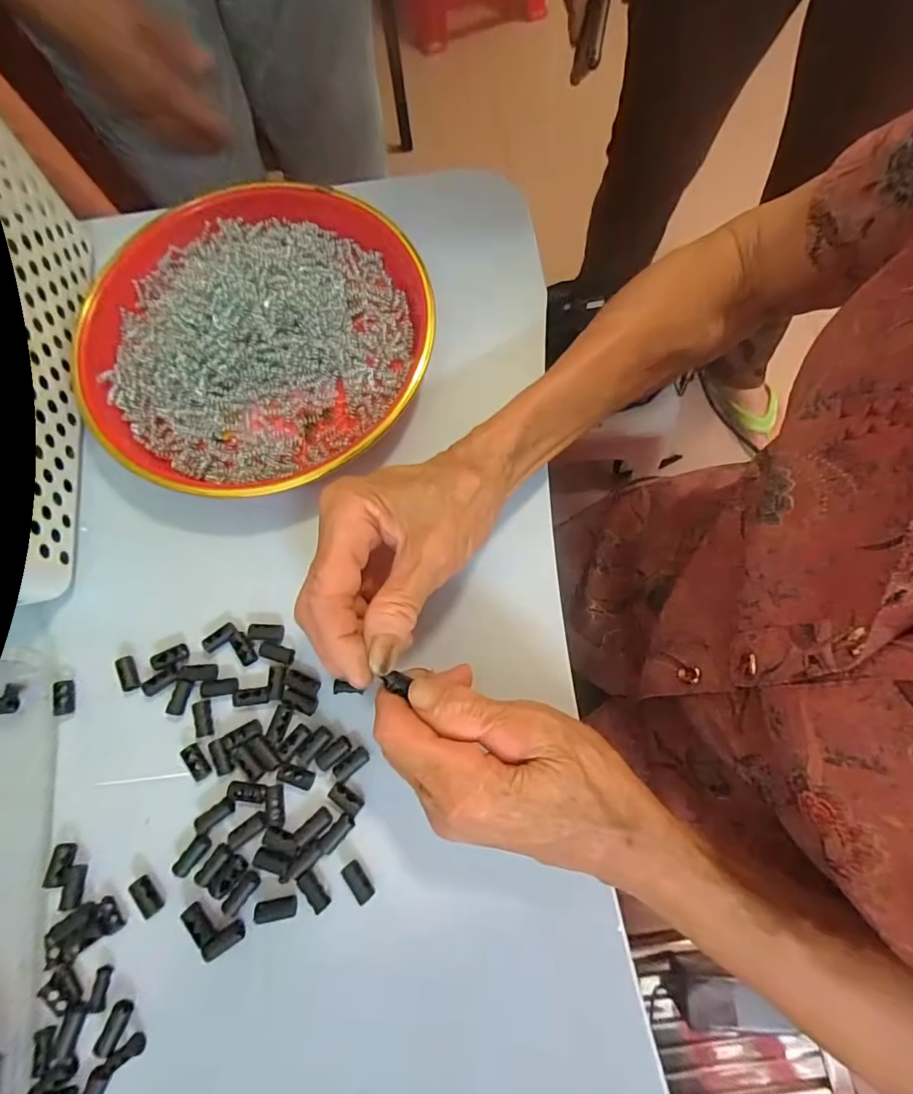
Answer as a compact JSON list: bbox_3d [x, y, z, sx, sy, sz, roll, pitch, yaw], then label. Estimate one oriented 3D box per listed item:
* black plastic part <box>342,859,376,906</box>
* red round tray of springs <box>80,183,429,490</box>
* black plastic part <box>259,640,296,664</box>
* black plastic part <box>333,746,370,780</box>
[{"bbox_3d":[-0.047,0.159,0.233,0.009,0.008,0.017,-39,75,-9],"label":"black plastic part"},{"bbox_3d":[-0.130,-0.139,0.308,0.214,0.030,0.208,-1,73,2],"label":"red round tray of springs"},{"bbox_3d":[-0.099,0.058,0.268,0.020,0.004,0.009,16,74,7],"label":"black plastic part"},{"bbox_3d":[-0.054,0.111,0.251,0.019,0.008,0.009,-38,75,-9],"label":"black plastic part"}]

